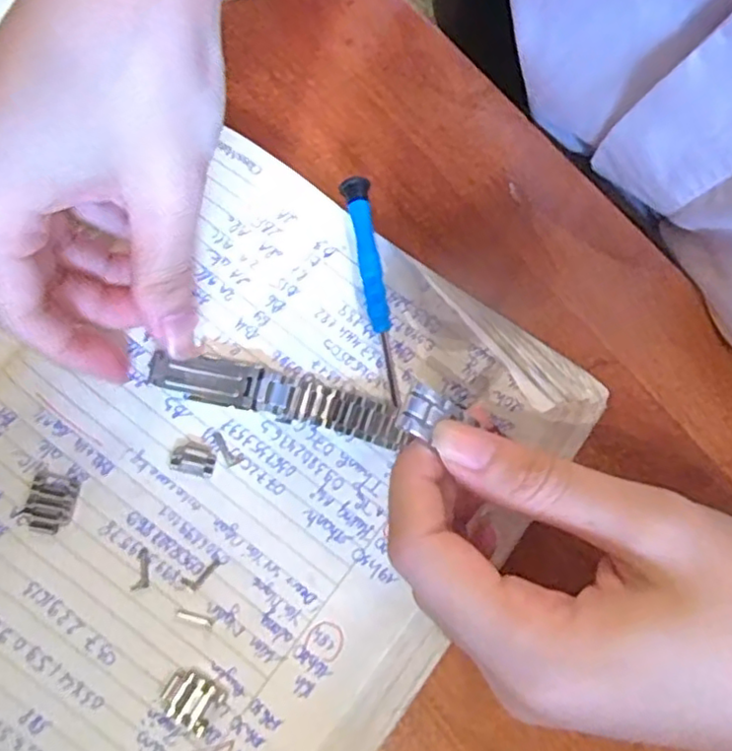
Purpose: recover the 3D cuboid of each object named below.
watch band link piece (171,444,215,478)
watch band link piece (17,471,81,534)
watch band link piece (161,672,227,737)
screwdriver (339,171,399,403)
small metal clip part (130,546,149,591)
[{"bbox_3d":[-0.057,0.028,0.208,0.014,0.004,0.009,13,78,3],"label":"watch band link piece"},{"bbox_3d":[-0.100,0.040,0.202,0.016,0.004,0.018,11,78,3],"label":"watch band link piece"},{"bbox_3d":[-0.054,0.100,0.196,0.017,0.004,0.014,31,79,7],"label":"watch band link piece"},{"bbox_3d":[0.004,-0.031,0.221,0.009,0.010,0.078,-12,78,-2],"label":"screwdriver"},{"bbox_3d":[-0.072,0.061,0.201,0.005,0.004,0.013,-5,77,-1],"label":"small metal clip part"}]

